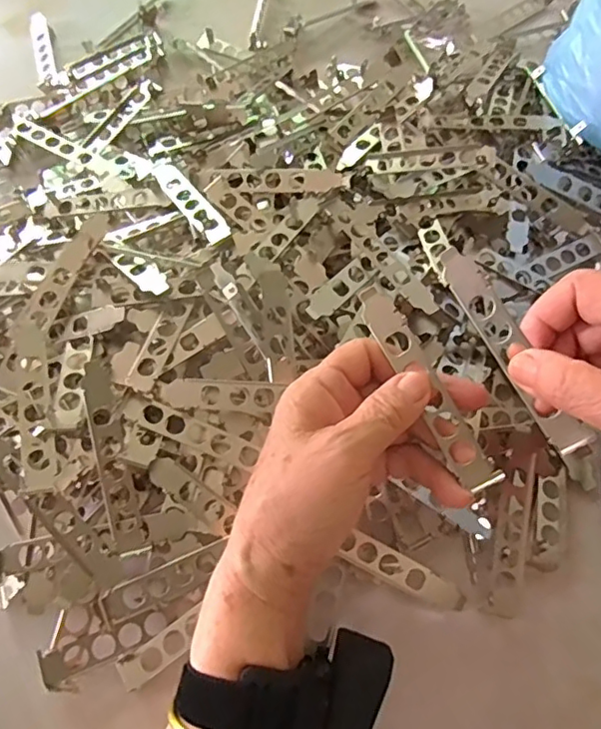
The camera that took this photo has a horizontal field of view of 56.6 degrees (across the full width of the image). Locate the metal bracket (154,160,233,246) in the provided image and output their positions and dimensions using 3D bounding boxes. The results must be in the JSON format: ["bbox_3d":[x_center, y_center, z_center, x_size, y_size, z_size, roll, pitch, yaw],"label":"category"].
[{"bbox_3d":[-0.088,-0.130,0.433,0.020,0.009,0.119,-31,56,-13],"label":"metal bracket"}]

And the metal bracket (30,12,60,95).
[{"bbox_3d":[-0.262,-0.319,0.568,0.018,0.009,0.120,-15,67,-6],"label":"metal bracket"}]

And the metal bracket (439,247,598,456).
[{"bbox_3d":[0.109,-0.009,0.291,0.019,0.012,0.119,-36,76,30],"label":"metal bracket"}]

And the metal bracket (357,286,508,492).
[{"bbox_3d":[0.066,0.011,0.297,0.017,0.012,0.122,-26,76,-11],"label":"metal bracket"}]

